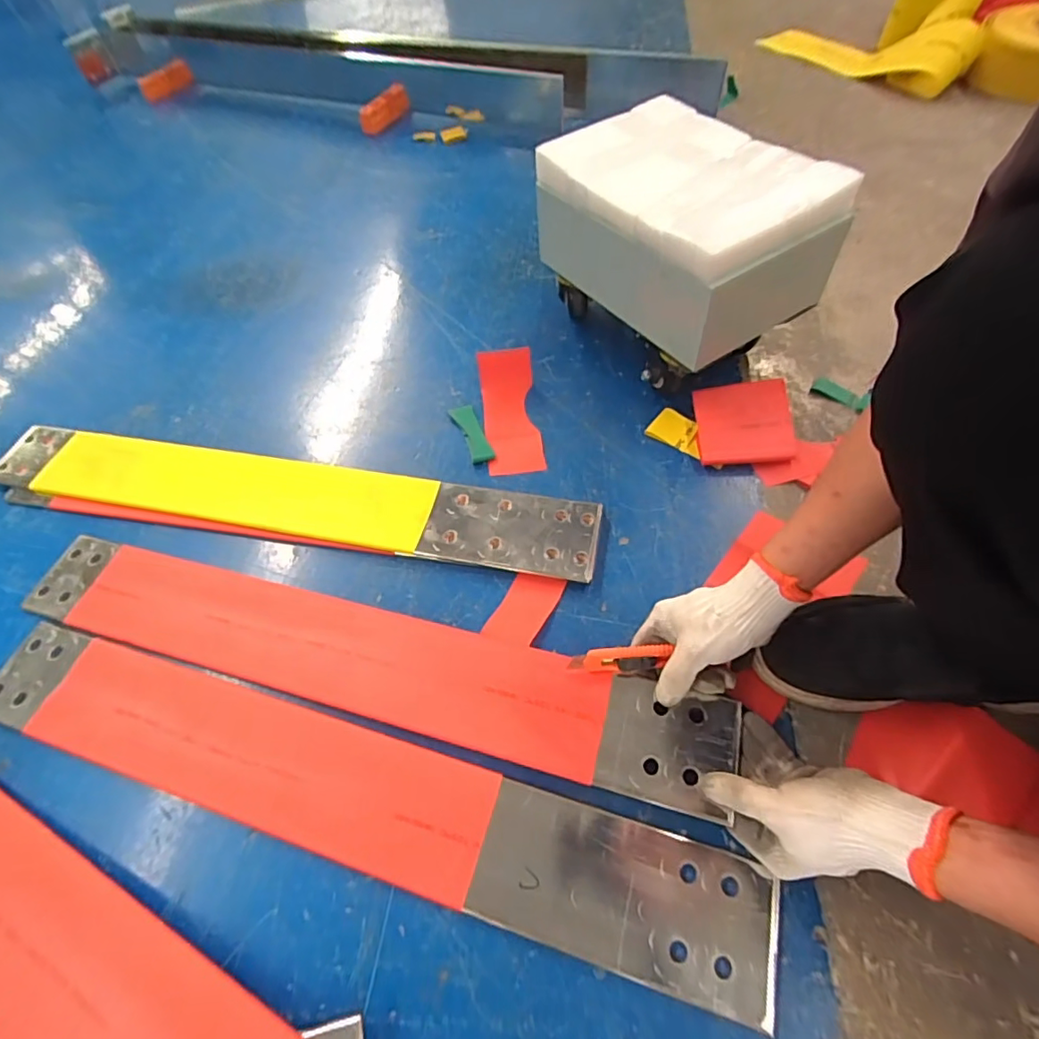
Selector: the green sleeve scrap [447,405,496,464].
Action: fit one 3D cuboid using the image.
[{"bbox_3d":[-0.062,-0.112,0.680,0.029,0.008,0.108,-18,54,-10],"label":"green sleeve scrap"}]

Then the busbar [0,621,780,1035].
[{"bbox_3d":[-0.170,0.229,0.464,0.732,0.018,0.097,12,55,13],"label":"busbar"}]

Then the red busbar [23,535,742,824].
[{"bbox_3d":[-0.179,0.128,0.519,0.728,0.017,0.102,11,55,14],"label":"red busbar"}]

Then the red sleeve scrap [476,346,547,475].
[{"bbox_3d":[-0.012,-0.143,0.687,0.072,0.043,0.189,-7,56,0],"label":"red sleeve scrap"}]

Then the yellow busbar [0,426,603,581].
[{"bbox_3d":[-0.301,-0.035,0.639,0.782,0.023,0.104,9,54,11],"label":"yellow busbar"}]

